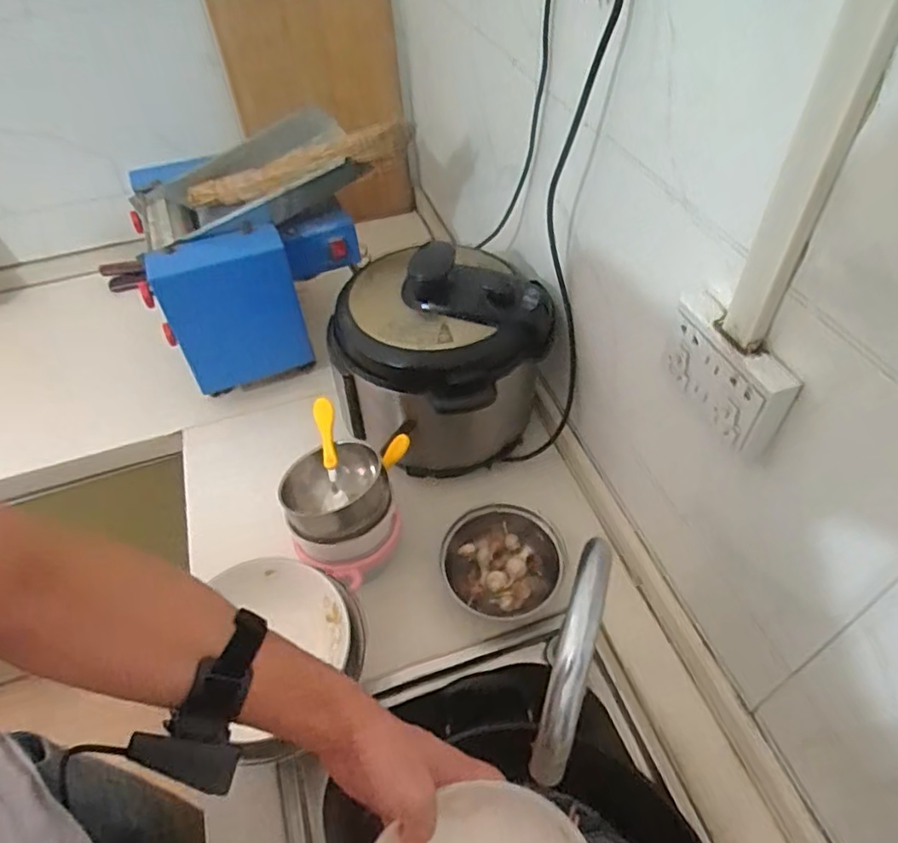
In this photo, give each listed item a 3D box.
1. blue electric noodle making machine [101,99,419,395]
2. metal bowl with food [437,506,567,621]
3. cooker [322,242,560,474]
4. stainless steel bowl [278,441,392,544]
[{"bbox_3d":[-0.272,-0.283,0.967,0.389,0.316,0.286,-18,50,-12],"label":"blue electric noodle making machine"},{"bbox_3d":[0.066,0.170,0.737,0.146,0.044,0.142,-1,48,2],"label":"metal bowl with food"},{"bbox_3d":[-0.017,-0.088,0.810,0.244,0.253,0.252,-1,48,2],"label":"cooker"},{"bbox_3d":[-0.127,0.076,0.674,0.116,0.061,0.111,-27,53,-20],"label":"stainless steel bowl"}]

